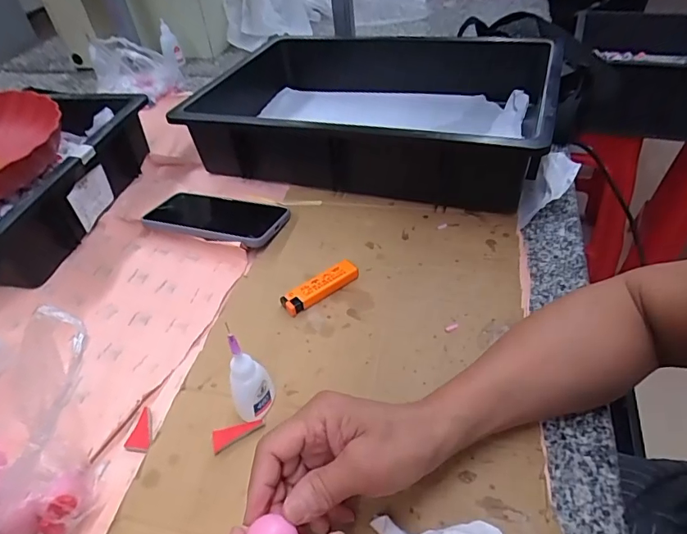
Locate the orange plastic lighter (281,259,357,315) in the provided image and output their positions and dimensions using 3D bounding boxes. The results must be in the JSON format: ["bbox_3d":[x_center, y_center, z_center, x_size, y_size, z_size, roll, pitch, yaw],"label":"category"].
[{"bbox_3d":[-0.022,0.020,0.454,0.079,0.016,0.022,-28,48,-21],"label":"orange plastic lighter"}]

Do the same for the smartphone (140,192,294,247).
[{"bbox_3d":[-0.150,-0.061,0.548,0.170,0.011,0.083,10,37,21],"label":"smartphone"}]

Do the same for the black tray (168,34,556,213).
[{"bbox_3d":[0.041,-0.216,0.635,0.423,0.100,0.341,10,46,16],"label":"black tray"}]

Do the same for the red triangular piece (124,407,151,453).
[{"bbox_3d":[-0.157,0.128,0.367,0.020,0.004,0.035,3,44,10],"label":"red triangular piece"}]

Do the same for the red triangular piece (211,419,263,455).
[{"bbox_3d":[-0.082,0.125,0.358,0.041,0.006,0.018,-24,46,-17],"label":"red triangular piece"}]

